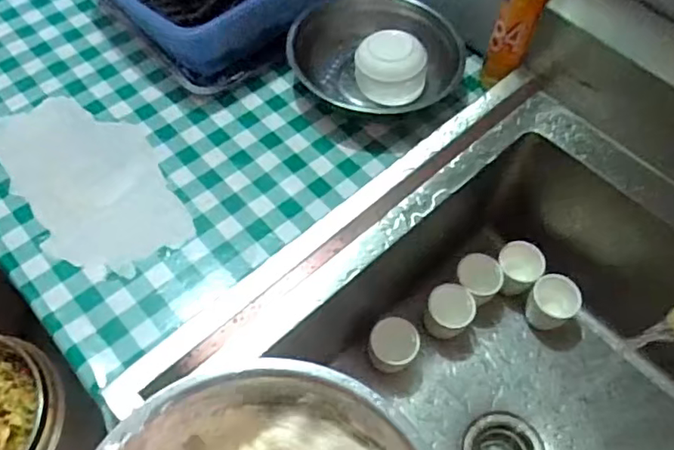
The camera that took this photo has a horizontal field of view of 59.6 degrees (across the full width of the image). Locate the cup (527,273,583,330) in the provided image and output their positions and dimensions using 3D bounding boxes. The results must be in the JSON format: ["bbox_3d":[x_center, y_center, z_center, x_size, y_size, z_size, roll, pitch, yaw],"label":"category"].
[{"bbox_3d":[0.315,0.120,0.868,0.071,0.069,0.070,36,62,17],"label":"cup"}]

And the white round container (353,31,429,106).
[{"bbox_3d":[0.079,-0.223,0.831,0.090,0.058,0.086,2,58,-3],"label":"white round container"}]

